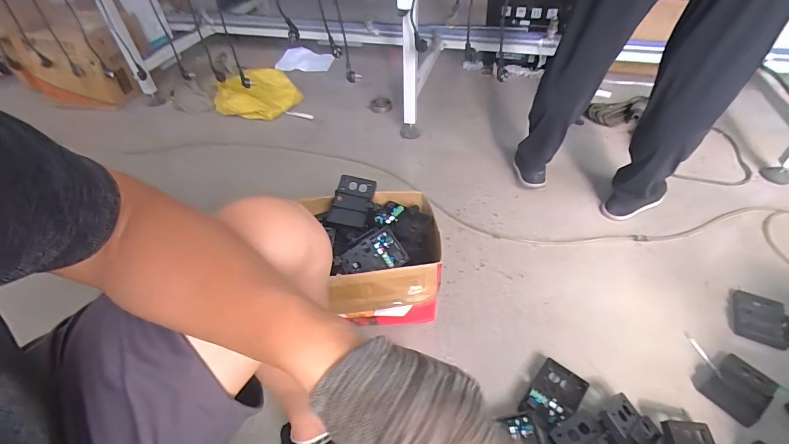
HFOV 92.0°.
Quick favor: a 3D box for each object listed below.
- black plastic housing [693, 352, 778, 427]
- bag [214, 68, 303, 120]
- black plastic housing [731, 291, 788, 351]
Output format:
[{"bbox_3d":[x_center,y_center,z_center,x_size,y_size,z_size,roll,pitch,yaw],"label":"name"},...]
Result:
[{"bbox_3d":[0.645,0.312,0.724,0.120,0.022,0.100,-31,51,-25],"label":"black plastic housing"},{"bbox_3d":[-0.599,-0.521,1.574,0.328,0.205,0.066,-1,45,2],"label":"bag"},{"bbox_3d":[0.784,0.210,0.820,0.091,0.035,0.122,20,50,22],"label":"black plastic housing"}]

